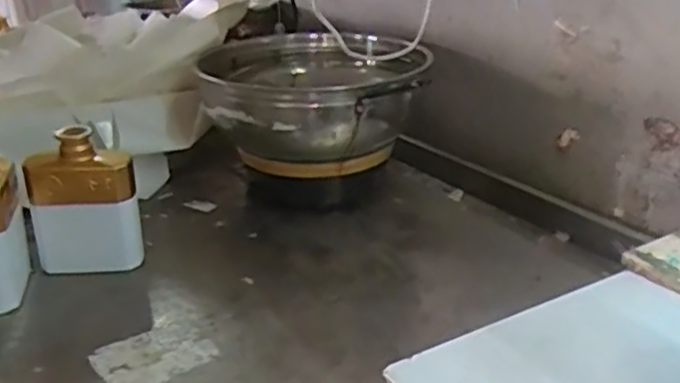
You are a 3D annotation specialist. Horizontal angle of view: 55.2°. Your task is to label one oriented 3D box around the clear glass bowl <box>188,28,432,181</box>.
[{"bbox_3d":[-0.032,-0.119,0.915,0.306,0.140,0.276,-8,26,-8],"label":"clear glass bowl"}]

